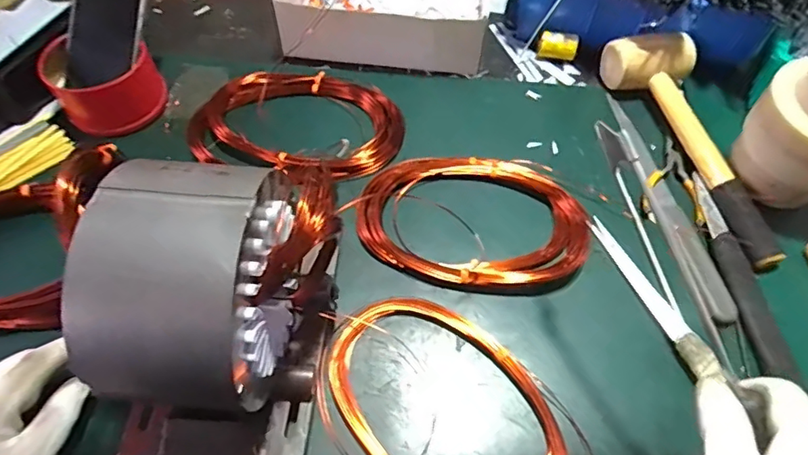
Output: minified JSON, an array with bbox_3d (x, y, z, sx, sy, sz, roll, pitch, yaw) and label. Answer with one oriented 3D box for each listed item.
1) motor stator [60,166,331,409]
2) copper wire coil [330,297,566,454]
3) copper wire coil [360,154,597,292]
[{"bbox_3d":[-0.119,0.039,0.340,0.111,0.141,0.149,16,61,12],"label":"motor stator"},{"bbox_3d":[0.034,0.141,0.425,0.143,0.026,0.206,-29,62,-14],"label":"copper wire coil"},{"bbox_3d":[0.063,-0.011,0.509,0.214,0.031,0.137,7,59,3],"label":"copper wire coil"}]

